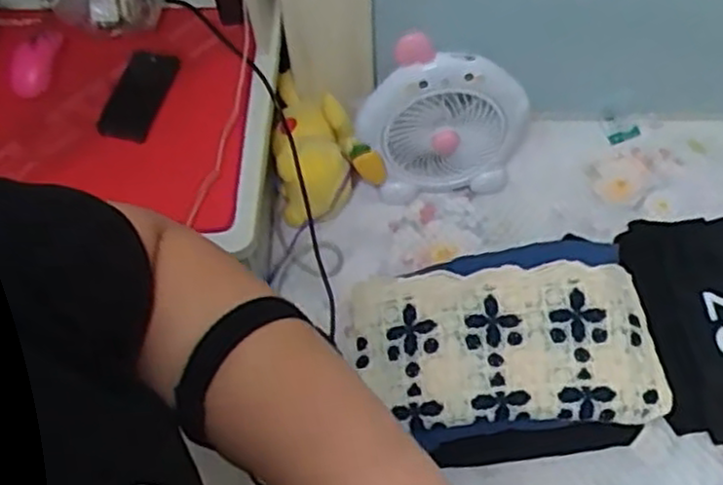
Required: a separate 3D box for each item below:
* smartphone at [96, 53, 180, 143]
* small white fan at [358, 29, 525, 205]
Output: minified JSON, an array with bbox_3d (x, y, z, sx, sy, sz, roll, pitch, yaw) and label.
[{"bbox_3d":[-0.334,-0.221,1.140,0.086,0.012,0.144,17,78,12],"label":"smartphone"},{"bbox_3d":[0.126,-0.182,1.185,0.250,0.288,0.090,-9,62,-1],"label":"small white fan"}]

